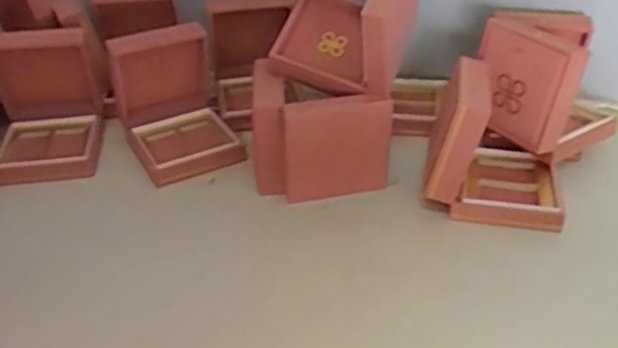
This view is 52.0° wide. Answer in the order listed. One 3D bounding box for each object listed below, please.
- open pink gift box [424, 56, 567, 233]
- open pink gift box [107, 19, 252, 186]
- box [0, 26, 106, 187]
[{"bbox_3d":[0.158,-0.027,0.525,0.112,0.110,0.098,8,37,14],"label":"open pink gift box"},{"bbox_3d":[-0.126,-0.073,0.592,0.100,0.109,0.130,-15,37,-17],"label":"open pink gift box"},{"bbox_3d":[-0.251,-0.072,0.601,0.101,0.110,0.142,-12,37,-12],"label":"box"}]

